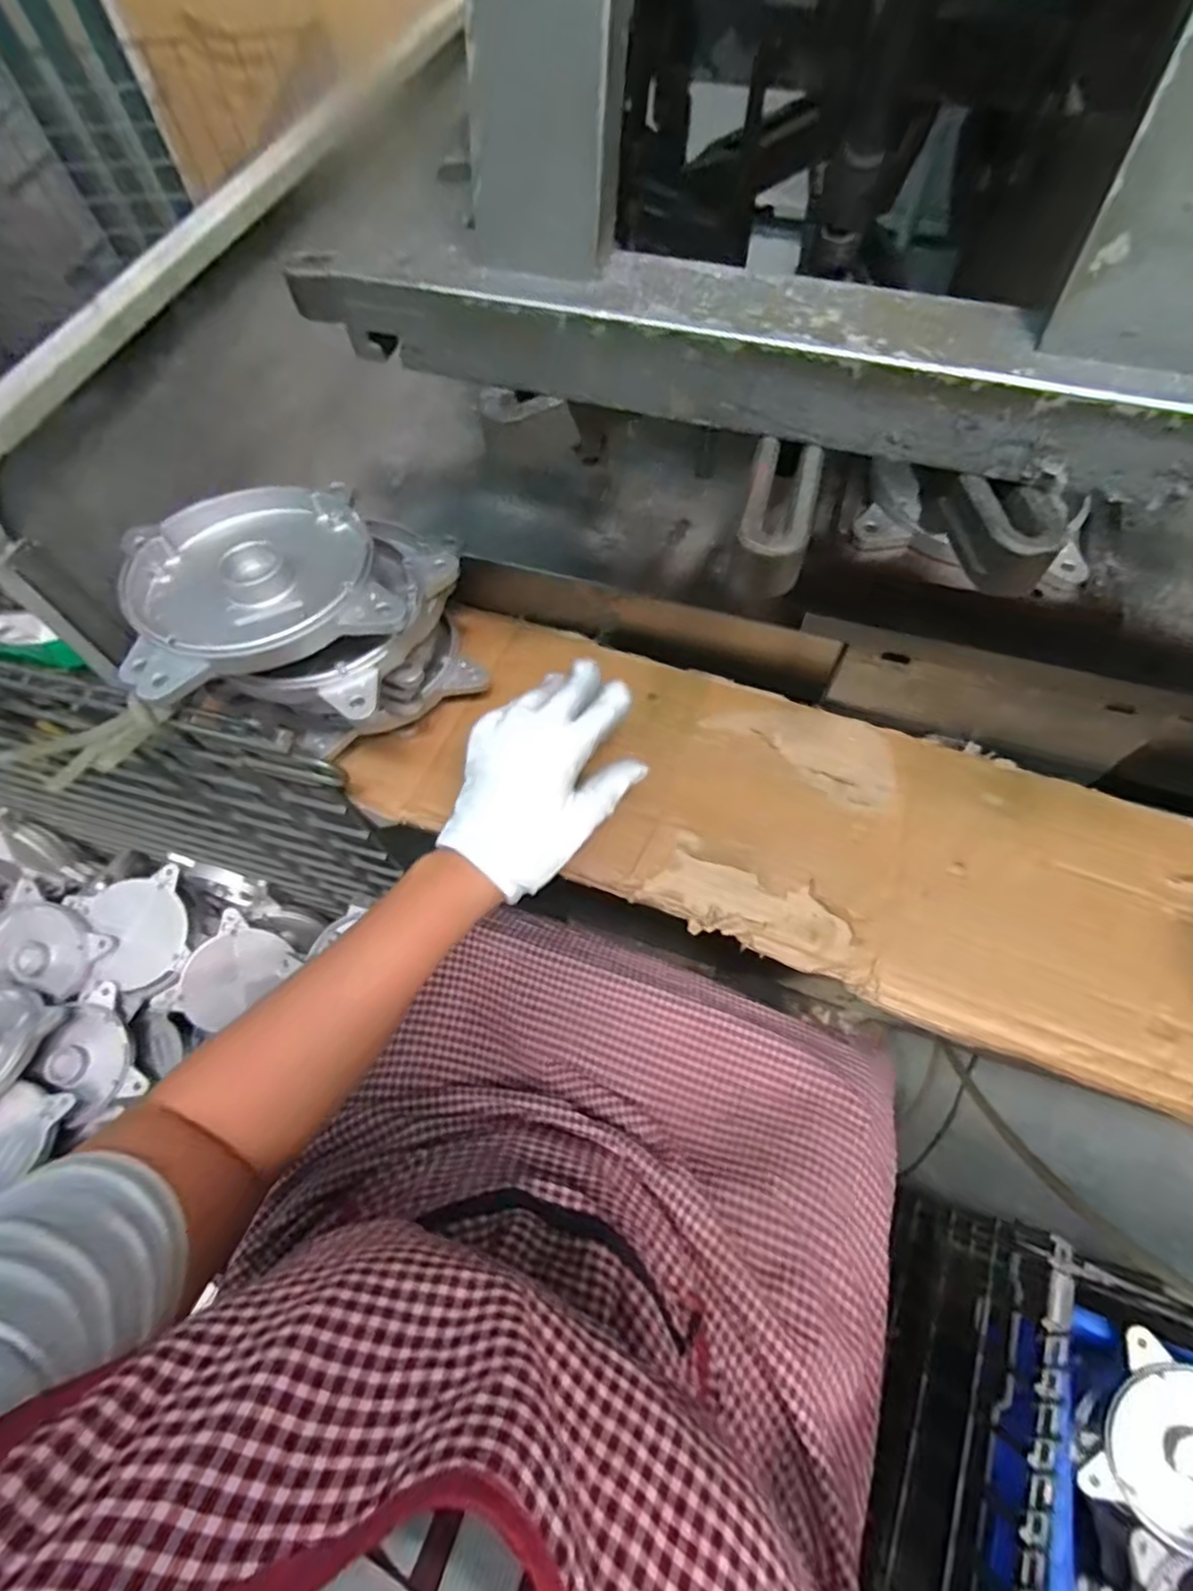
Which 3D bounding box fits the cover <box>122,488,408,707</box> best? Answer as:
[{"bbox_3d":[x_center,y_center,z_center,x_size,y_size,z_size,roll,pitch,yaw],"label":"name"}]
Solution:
[{"bbox_3d":[-0.215,-0.135,0.411,0.153,0.023,0.151,-25,66,-10],"label":"cover"}]

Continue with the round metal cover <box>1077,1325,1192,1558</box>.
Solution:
[{"bbox_3d":[0.538,0.598,0.617,0.132,0.030,0.146,26,81,15],"label":"round metal cover"}]

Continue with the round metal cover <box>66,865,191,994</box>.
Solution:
[{"bbox_3d":[-0.591,0.175,0.866,0.127,0.032,0.138,-19,65,-7],"label":"round metal cover"}]

